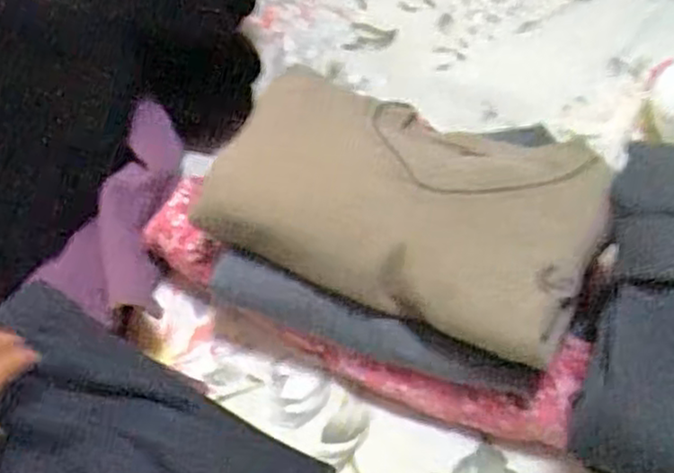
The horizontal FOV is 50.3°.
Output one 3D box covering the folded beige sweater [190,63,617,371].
[{"bbox_3d":[0.063,-0.051,0.658,0.345,0.068,0.260,20,56,18],"label":"folded beige sweater"}]

